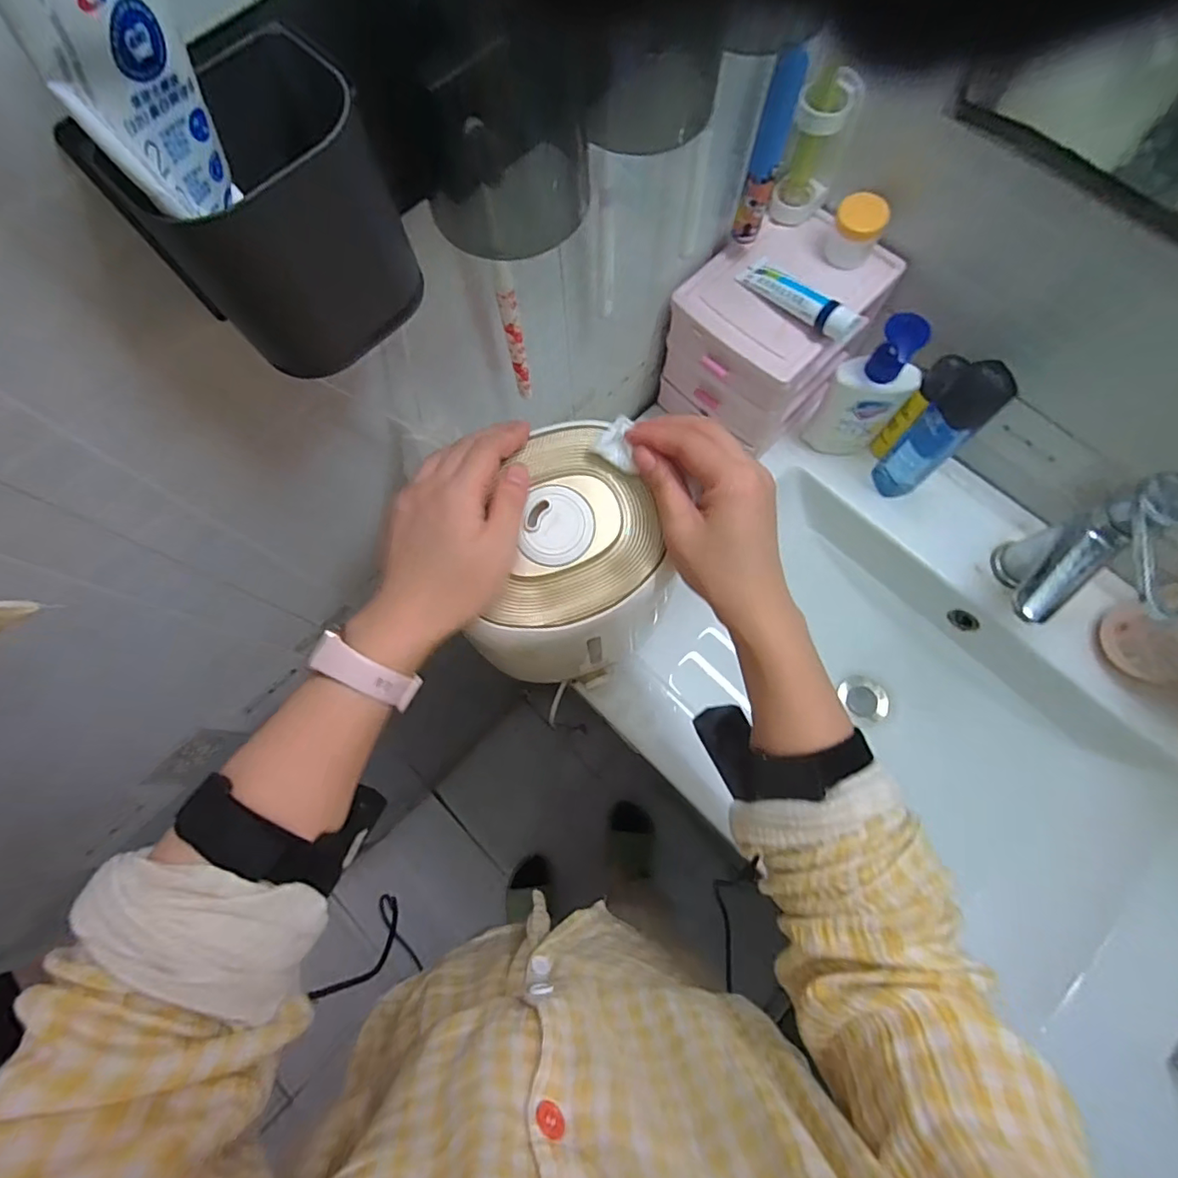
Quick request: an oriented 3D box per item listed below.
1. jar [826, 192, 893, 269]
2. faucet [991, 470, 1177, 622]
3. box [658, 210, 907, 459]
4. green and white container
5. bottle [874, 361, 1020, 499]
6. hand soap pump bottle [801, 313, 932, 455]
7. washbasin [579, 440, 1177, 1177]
[{"bbox_3d":[0.226,-0.302,0.476,0.039,0.050,0.035,28,76,9],"label":"jar"},{"bbox_3d":[0.405,-0.006,0.476,0.067,0.176,0.123,38,78,11],"label":"faucet"},{"bbox_3d":[0.173,-0.243,0.552,0.139,0.146,0.168,42,79,12],"label":"box"},{"bbox_3d":[0.185,-0.357,0.457,0.040,0.111,0.041,0,73,1],"label":"green and white container"},{"bbox_3d":[0.325,-0.143,0.524,0.042,0.173,0.045,0,73,1],"label":"bottle"},{"bbox_3d":[0.265,-0.184,0.538,0.069,0.178,0.046,38,78,11],"label":"hand soap pump bottle"},{"bbox_3d":[0.360,0.165,0.592,0.411,0.178,0.639,-44,77,-11],"label":"washbasin"}]

